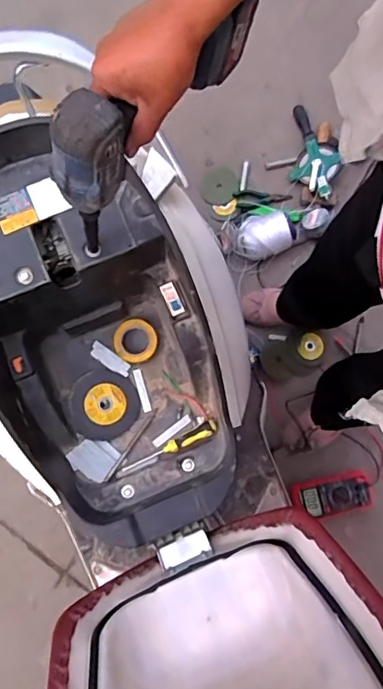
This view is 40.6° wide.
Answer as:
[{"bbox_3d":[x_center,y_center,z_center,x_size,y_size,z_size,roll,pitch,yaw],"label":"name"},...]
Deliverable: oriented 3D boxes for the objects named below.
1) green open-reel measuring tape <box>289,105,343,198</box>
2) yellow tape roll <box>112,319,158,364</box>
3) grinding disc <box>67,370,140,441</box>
[{"bbox_3d":[0.320,-0.508,1.380,0.122,0.068,0.266,-9,66,-1],"label":"green open-reel measuring tape"},{"bbox_3d":[-0.090,-0.006,0.831,0.070,0.012,0.069,0,80,0],"label":"yellow tape roll"},{"bbox_3d":[-0.135,0.092,0.792,0.104,0.012,0.103,1,82,-8],"label":"grinding disc"}]

